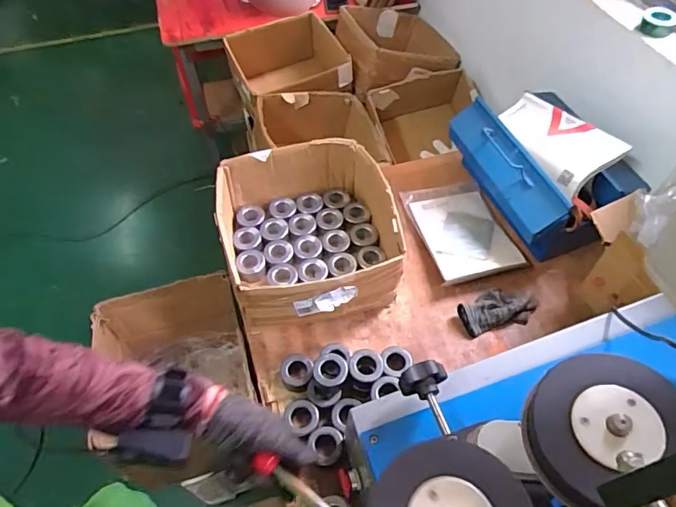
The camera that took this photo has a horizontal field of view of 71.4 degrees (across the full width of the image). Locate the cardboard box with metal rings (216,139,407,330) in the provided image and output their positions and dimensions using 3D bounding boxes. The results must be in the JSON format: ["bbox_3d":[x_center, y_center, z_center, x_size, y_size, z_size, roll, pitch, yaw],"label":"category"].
[{"bbox_3d":[-0.052,-0.037,0.972,0.346,0.172,0.351,-15,55,-10],"label":"cardboard box with metal rings"}]

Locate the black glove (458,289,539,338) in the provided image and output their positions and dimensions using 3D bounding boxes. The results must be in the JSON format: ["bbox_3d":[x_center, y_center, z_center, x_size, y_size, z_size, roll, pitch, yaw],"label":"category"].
[{"bbox_3d":[0.324,0.108,0.950,0.156,0.033,0.081,-13,55,-8],"label":"black glove"}]

